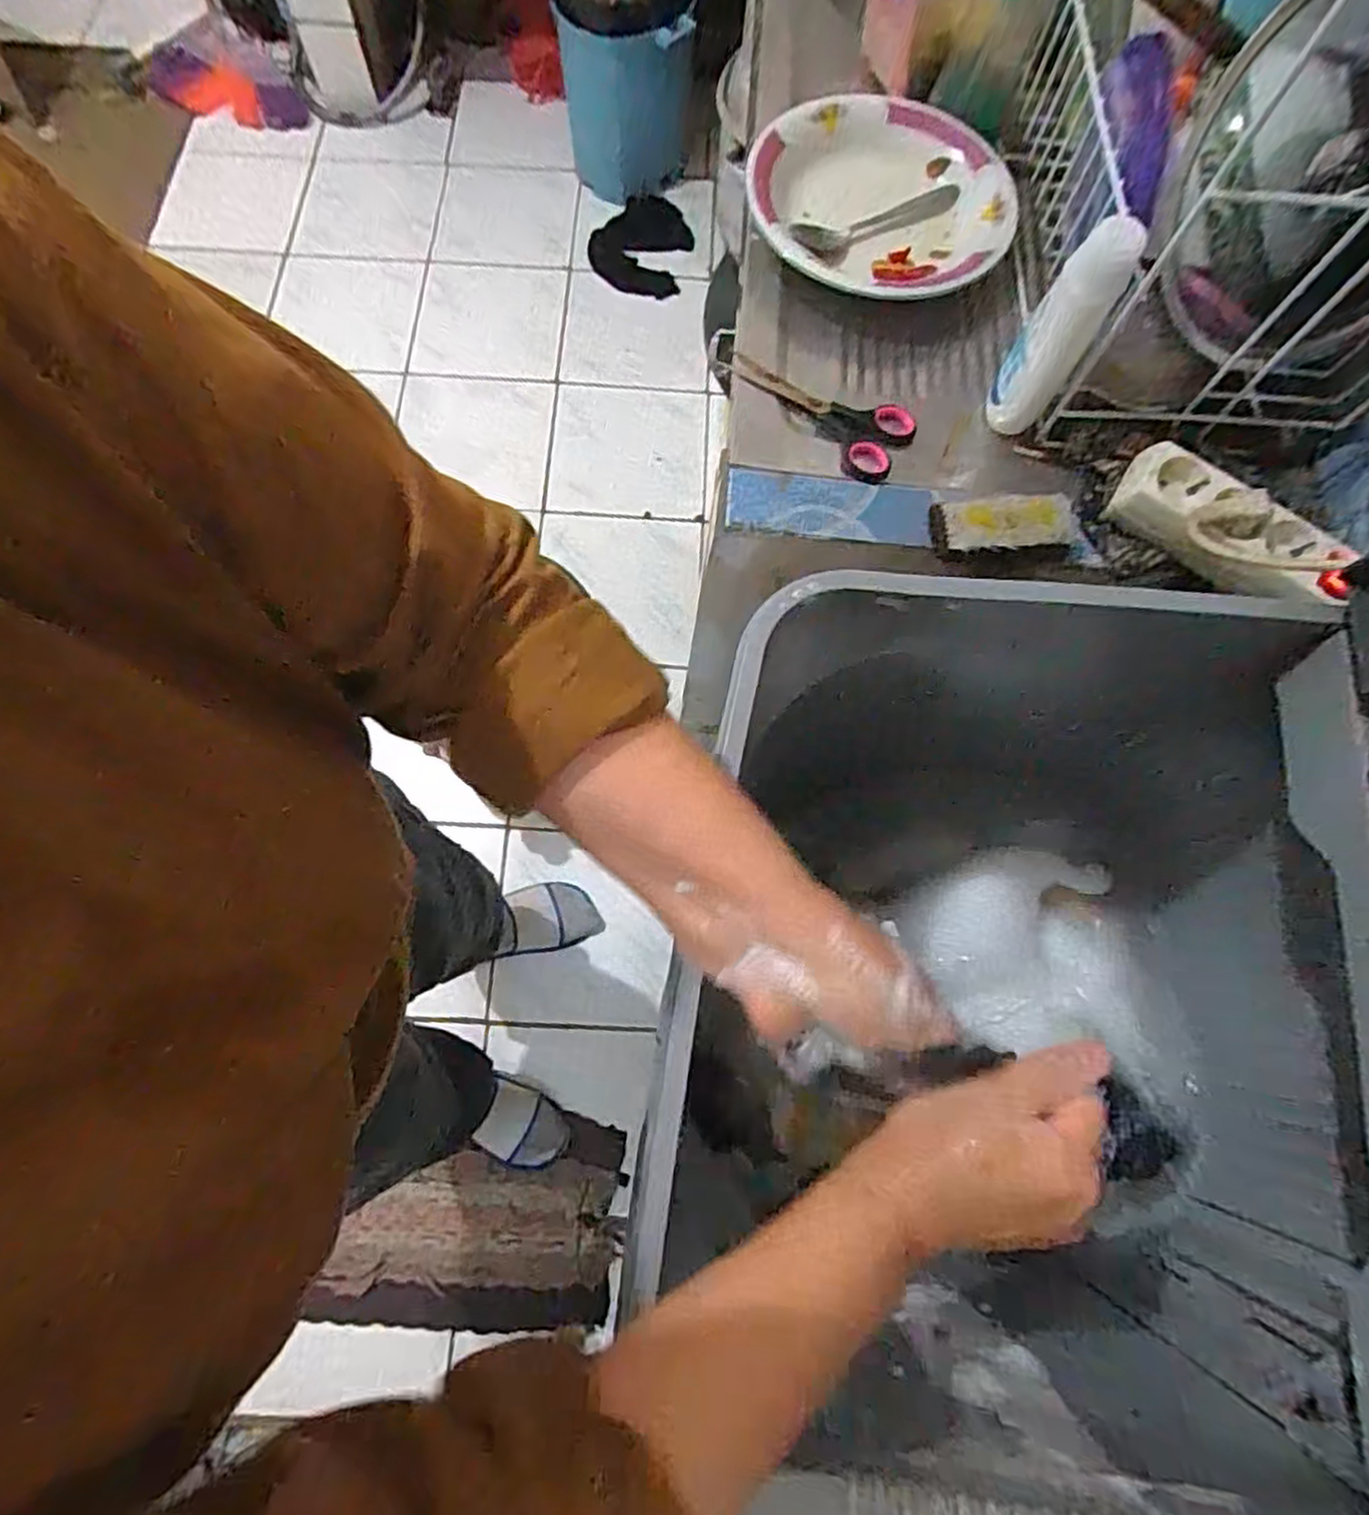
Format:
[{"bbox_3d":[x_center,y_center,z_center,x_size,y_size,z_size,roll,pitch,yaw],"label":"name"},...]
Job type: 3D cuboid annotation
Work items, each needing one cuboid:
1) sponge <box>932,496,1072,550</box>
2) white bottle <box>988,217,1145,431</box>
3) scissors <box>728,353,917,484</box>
[{"bbox_3d":[0.225,-0.163,0.510,0.098,0.019,0.041,-5,73,-2],"label":"sponge"},{"bbox_3d":[0.247,-0.283,0.488,0.046,0.135,0.039,30,75,8],"label":"white bottle"},{"bbox_3d":[0.101,-0.266,0.549,0.148,0.017,0.057,40,77,11],"label":"scissors"}]

